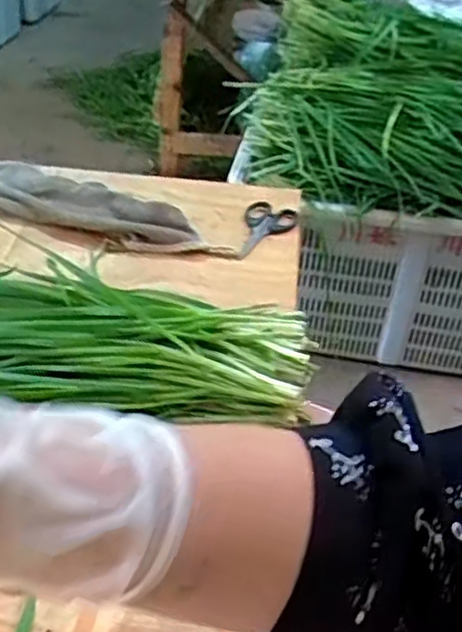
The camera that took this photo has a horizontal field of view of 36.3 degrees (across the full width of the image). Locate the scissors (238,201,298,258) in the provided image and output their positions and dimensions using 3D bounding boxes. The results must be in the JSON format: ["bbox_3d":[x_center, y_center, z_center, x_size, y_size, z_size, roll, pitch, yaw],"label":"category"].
[{"bbox_3d":[0.034,-0.098,0.813,0.058,0.011,0.122,15,40,15],"label":"scissors"}]

